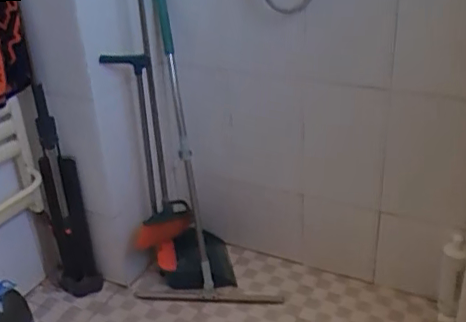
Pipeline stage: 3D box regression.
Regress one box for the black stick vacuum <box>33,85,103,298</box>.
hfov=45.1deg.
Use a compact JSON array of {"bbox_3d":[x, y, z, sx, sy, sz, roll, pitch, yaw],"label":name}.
[{"bbox_3d":[-0.546,0.141,1.812,0.119,0.751,0.132,-15,30,-20],"label":"black stick vacuum"}]

